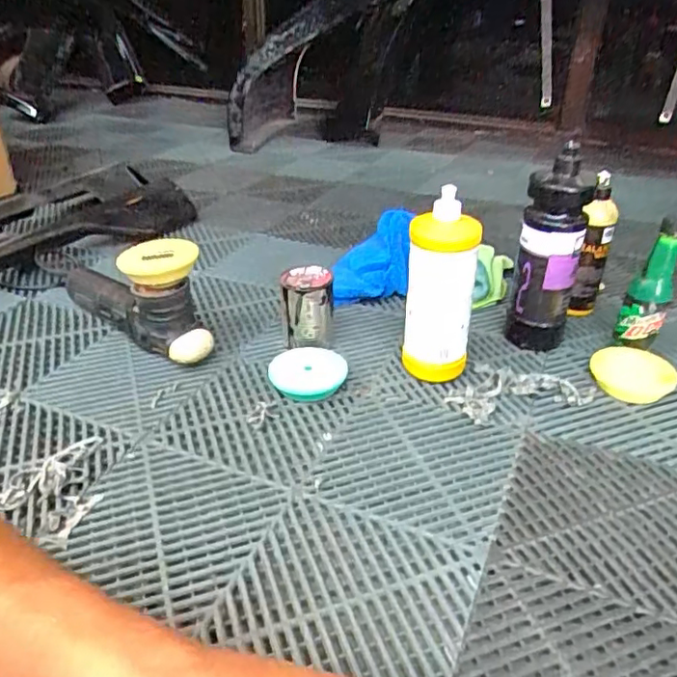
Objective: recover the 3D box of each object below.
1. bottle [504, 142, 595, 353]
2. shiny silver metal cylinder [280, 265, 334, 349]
[{"bbox_3d":[0.282,-0.110,0.819,0.079,0.259,0.072,8,32,13],"label":"bottle"},{"bbox_3d":[-0.044,-0.041,0.861,0.070,0.104,0.071,-3,31,-4],"label":"shiny silver metal cylinder"}]

